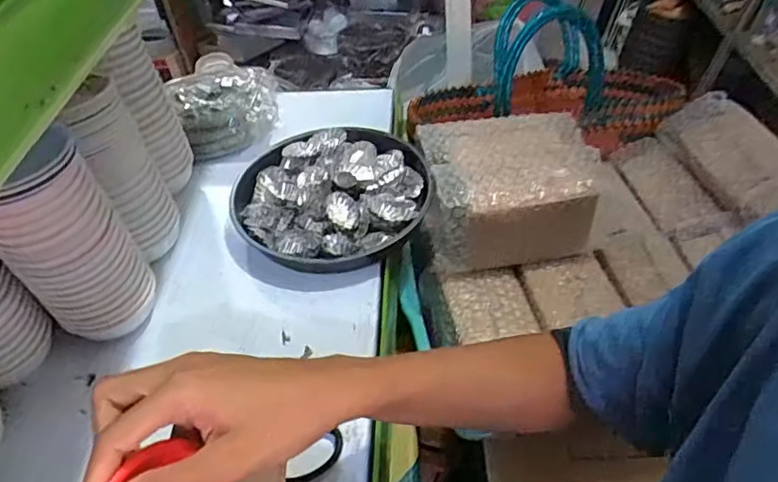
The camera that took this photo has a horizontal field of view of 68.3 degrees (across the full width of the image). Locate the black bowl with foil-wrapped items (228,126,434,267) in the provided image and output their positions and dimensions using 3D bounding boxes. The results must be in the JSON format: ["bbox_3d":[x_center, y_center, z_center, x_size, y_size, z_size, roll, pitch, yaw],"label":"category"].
[{"bbox_3d":[-0.066,-0.050,0.631,0.213,0.054,0.206,-2,45,2],"label":"black bowl with foil-wrapped items"}]

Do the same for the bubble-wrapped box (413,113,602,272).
[{"bbox_3d":[0.123,-0.061,0.628,0.166,0.092,0.158,-5,45,-1],"label":"bubble-wrapped box"}]

